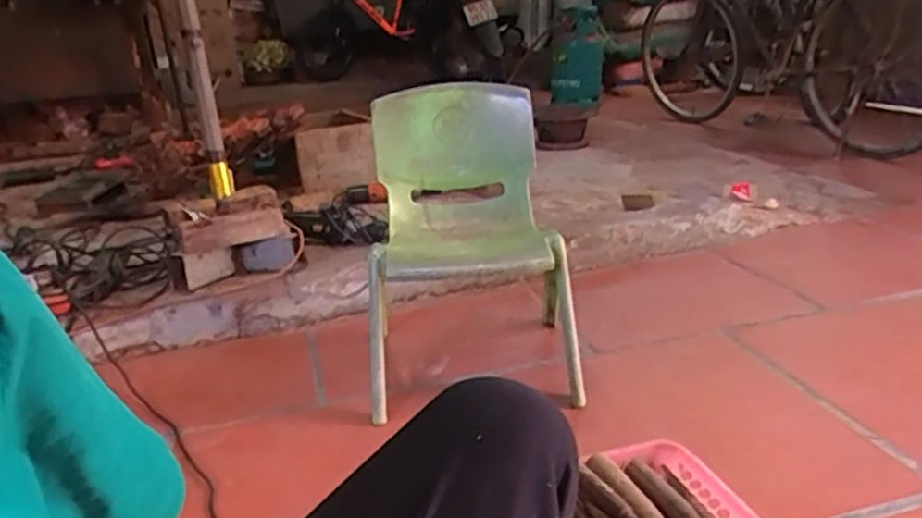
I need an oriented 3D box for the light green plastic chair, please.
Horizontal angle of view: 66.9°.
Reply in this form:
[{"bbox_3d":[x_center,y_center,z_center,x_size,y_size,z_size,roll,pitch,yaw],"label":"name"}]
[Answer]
[{"bbox_3d":[0.013,-0.021,1.206,0.337,0.496,0.319,-3,21,2],"label":"light green plastic chair"}]

